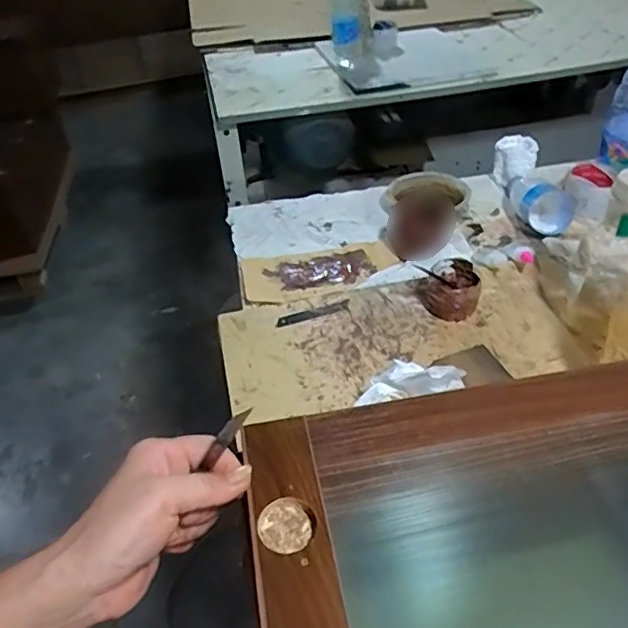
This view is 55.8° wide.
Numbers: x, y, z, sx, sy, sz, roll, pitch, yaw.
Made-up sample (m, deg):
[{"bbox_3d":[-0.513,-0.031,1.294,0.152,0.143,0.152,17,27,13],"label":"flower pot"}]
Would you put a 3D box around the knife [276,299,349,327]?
[{"bbox_3d":[-0.001,0.000,0.768,0.101,0.004,0.017,-15,41,-14],"label":"knife"}]

